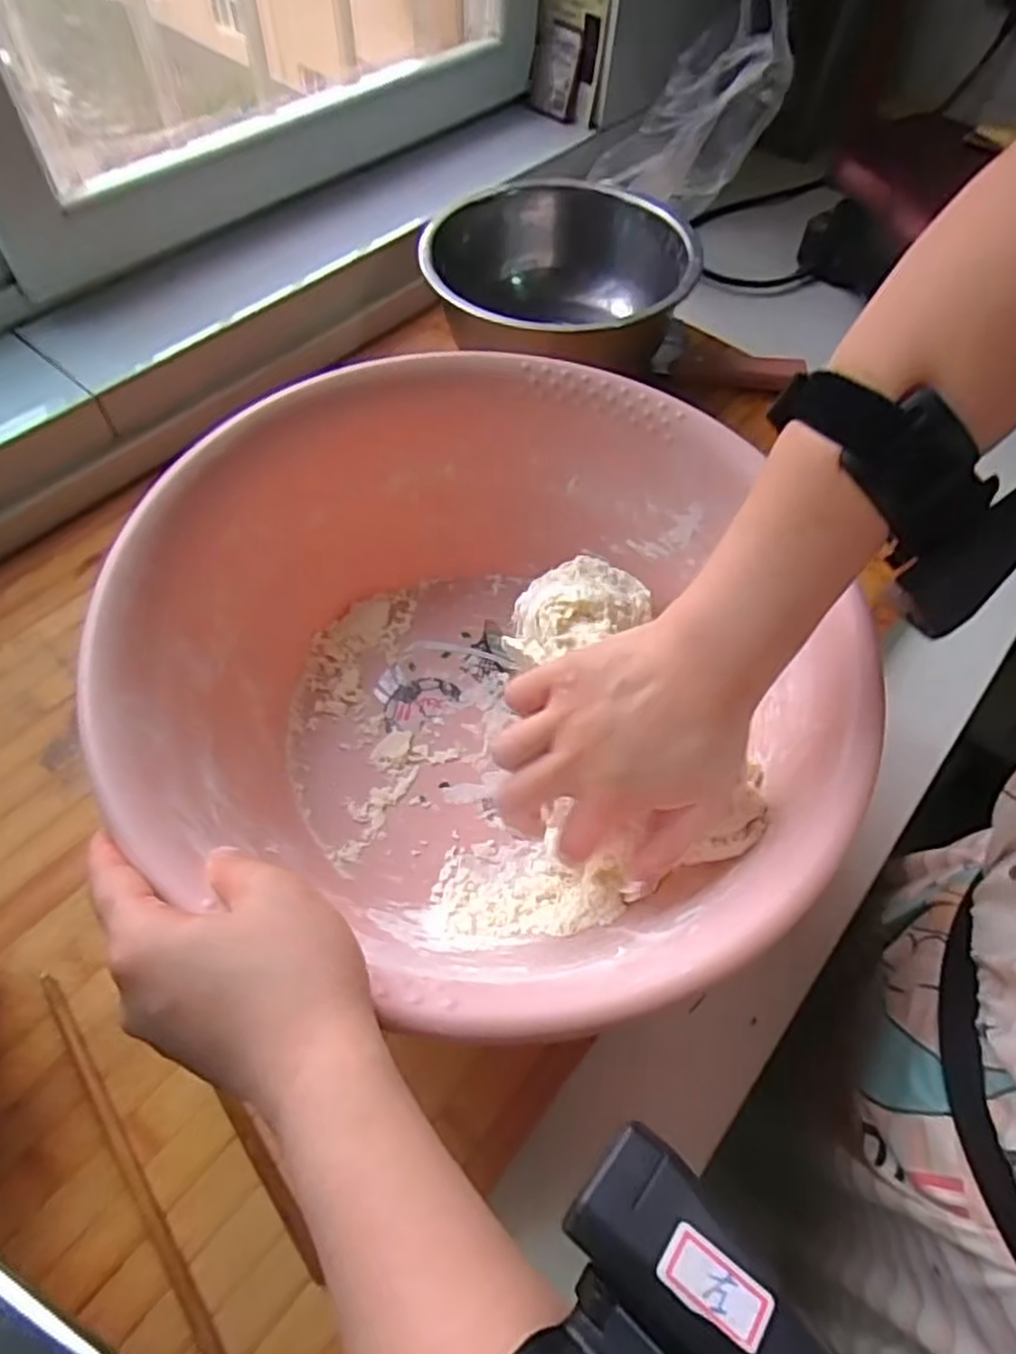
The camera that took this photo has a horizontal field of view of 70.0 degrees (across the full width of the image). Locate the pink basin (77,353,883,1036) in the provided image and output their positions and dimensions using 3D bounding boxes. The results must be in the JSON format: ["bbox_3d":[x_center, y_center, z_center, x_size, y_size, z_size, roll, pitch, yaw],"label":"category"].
[{"bbox_3d":[-0.006,-0.007,0.397,0.311,0.141,0.345,20,60,7],"label":"pink basin"}]

